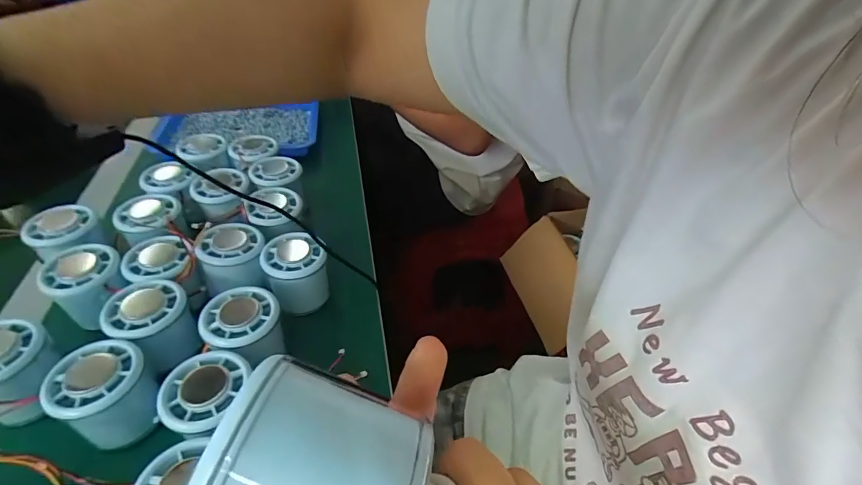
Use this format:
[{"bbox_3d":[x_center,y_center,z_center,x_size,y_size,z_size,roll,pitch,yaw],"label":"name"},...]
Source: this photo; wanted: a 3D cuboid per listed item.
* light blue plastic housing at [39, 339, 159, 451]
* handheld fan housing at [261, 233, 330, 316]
[{"bbox_3d":[-0.225,0.106,0.300,0.056,0.050,0.054,1,42,-1],"label":"light blue plastic housing"},{"bbox_3d":[-0.126,0.030,0.401,0.051,0.055,0.054,1,42,-1],"label":"handheld fan housing"}]

